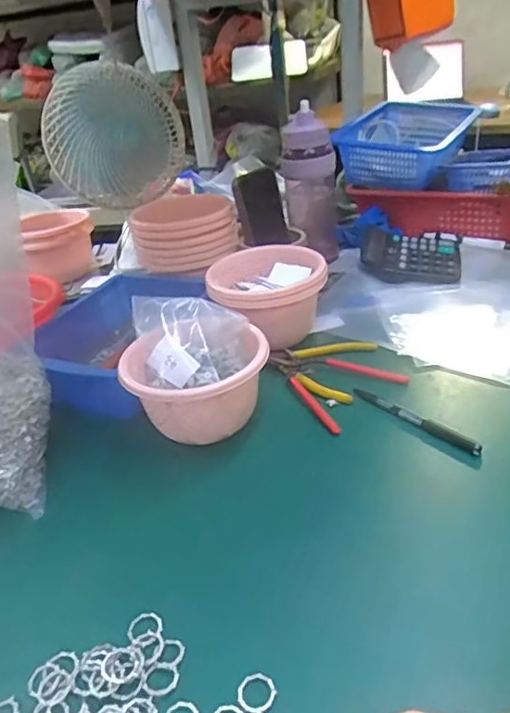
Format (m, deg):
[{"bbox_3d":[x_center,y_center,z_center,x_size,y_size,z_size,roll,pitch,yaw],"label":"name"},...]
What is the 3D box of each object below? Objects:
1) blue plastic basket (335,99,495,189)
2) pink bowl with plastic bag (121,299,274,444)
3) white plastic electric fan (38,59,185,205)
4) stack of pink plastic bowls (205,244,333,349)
[{"bbox_3d":[0.270,-0.363,0.981,0.182,0.124,0.283,13,37,30],"label":"blue plastic basket"},{"bbox_3d":[-0.066,0.013,0.579,0.135,0.111,0.143,-6,31,3],"label":"pink bowl with plastic bag"},{"bbox_3d":[-0.219,-0.345,0.877,0.215,0.193,0.084,-28,36,-30],"label":"white plastic electric fan"},{"bbox_3d":[0.016,-0.076,0.725,0.146,0.093,0.135,-12,31,-7],"label":"stack of pink plastic bowls"}]

